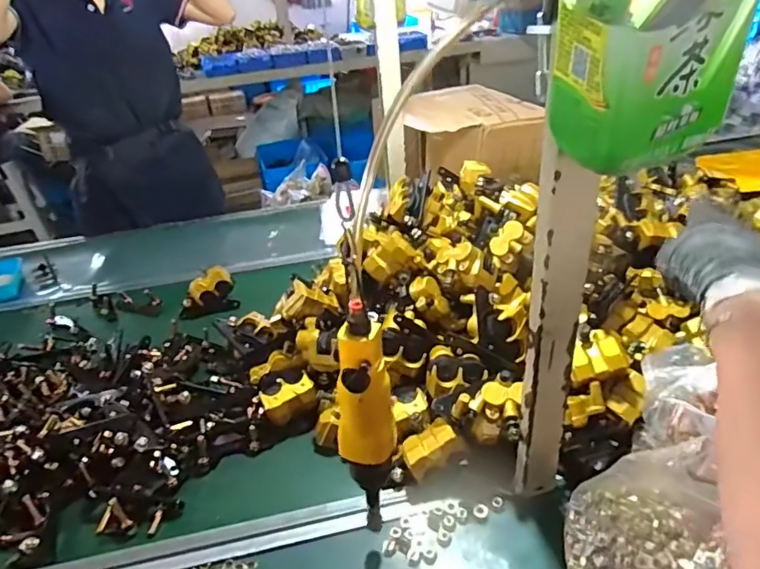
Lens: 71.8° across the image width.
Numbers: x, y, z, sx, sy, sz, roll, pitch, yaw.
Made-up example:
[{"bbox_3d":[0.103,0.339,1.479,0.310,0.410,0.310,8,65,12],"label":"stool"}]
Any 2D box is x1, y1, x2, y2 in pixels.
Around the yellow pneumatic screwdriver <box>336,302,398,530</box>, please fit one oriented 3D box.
[{"bbox_3d":[-0.011,0.138,0.477,0.047,0.259,0.039,-4,32,-1],"label":"yellow pneumatic screwdriver"}]

